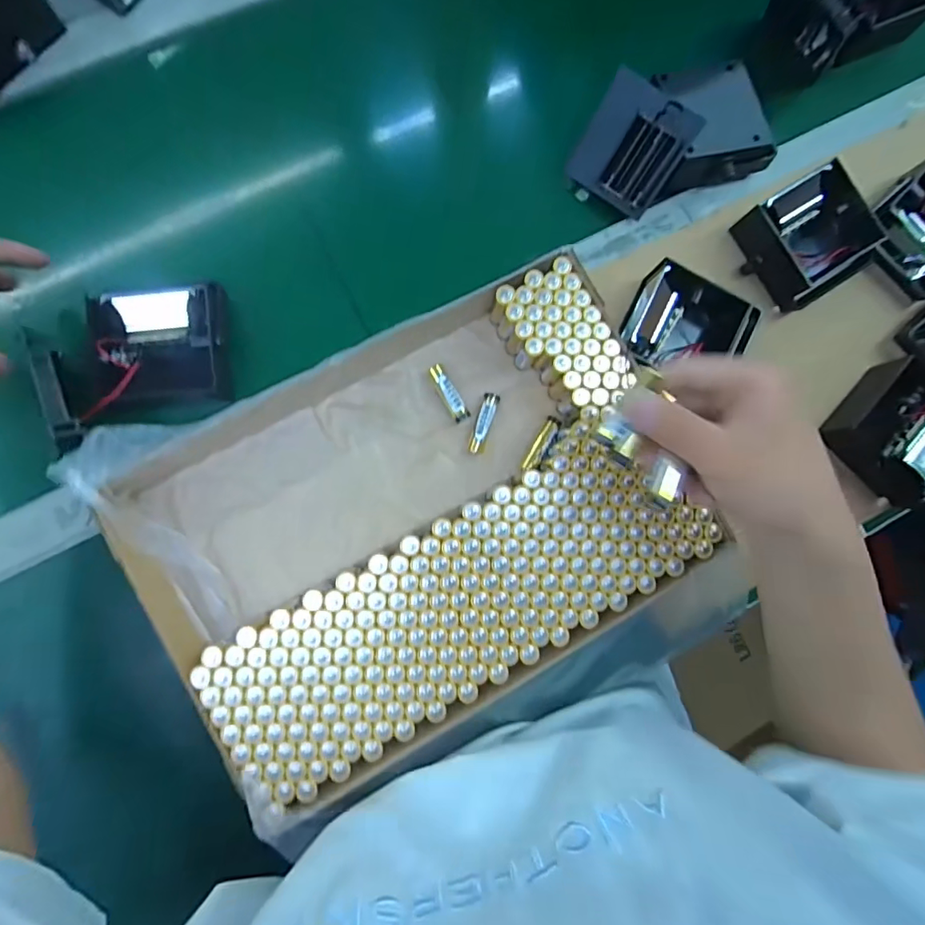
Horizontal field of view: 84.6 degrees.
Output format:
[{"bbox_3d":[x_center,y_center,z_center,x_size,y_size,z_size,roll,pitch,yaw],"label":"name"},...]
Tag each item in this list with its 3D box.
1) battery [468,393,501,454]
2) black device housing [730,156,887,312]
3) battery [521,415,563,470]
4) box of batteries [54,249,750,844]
[{"bbox_3d":[0.017,-0.032,0.401,0.012,0.011,0.052,22,82,-1],"label":"battery"},{"bbox_3d":[0.287,-0.185,0.427,0.101,0.040,0.091,-29,85,-6],"label":"black device housing"},{"bbox_3d":[0.063,-0.015,0.404,0.012,0.011,0.047,28,82,0],"label":"battery"},{"bbox_3d":[-0.031,0.047,0.381,0.371,0.077,0.285,-25,86,-8],"label":"box of batteries"}]

